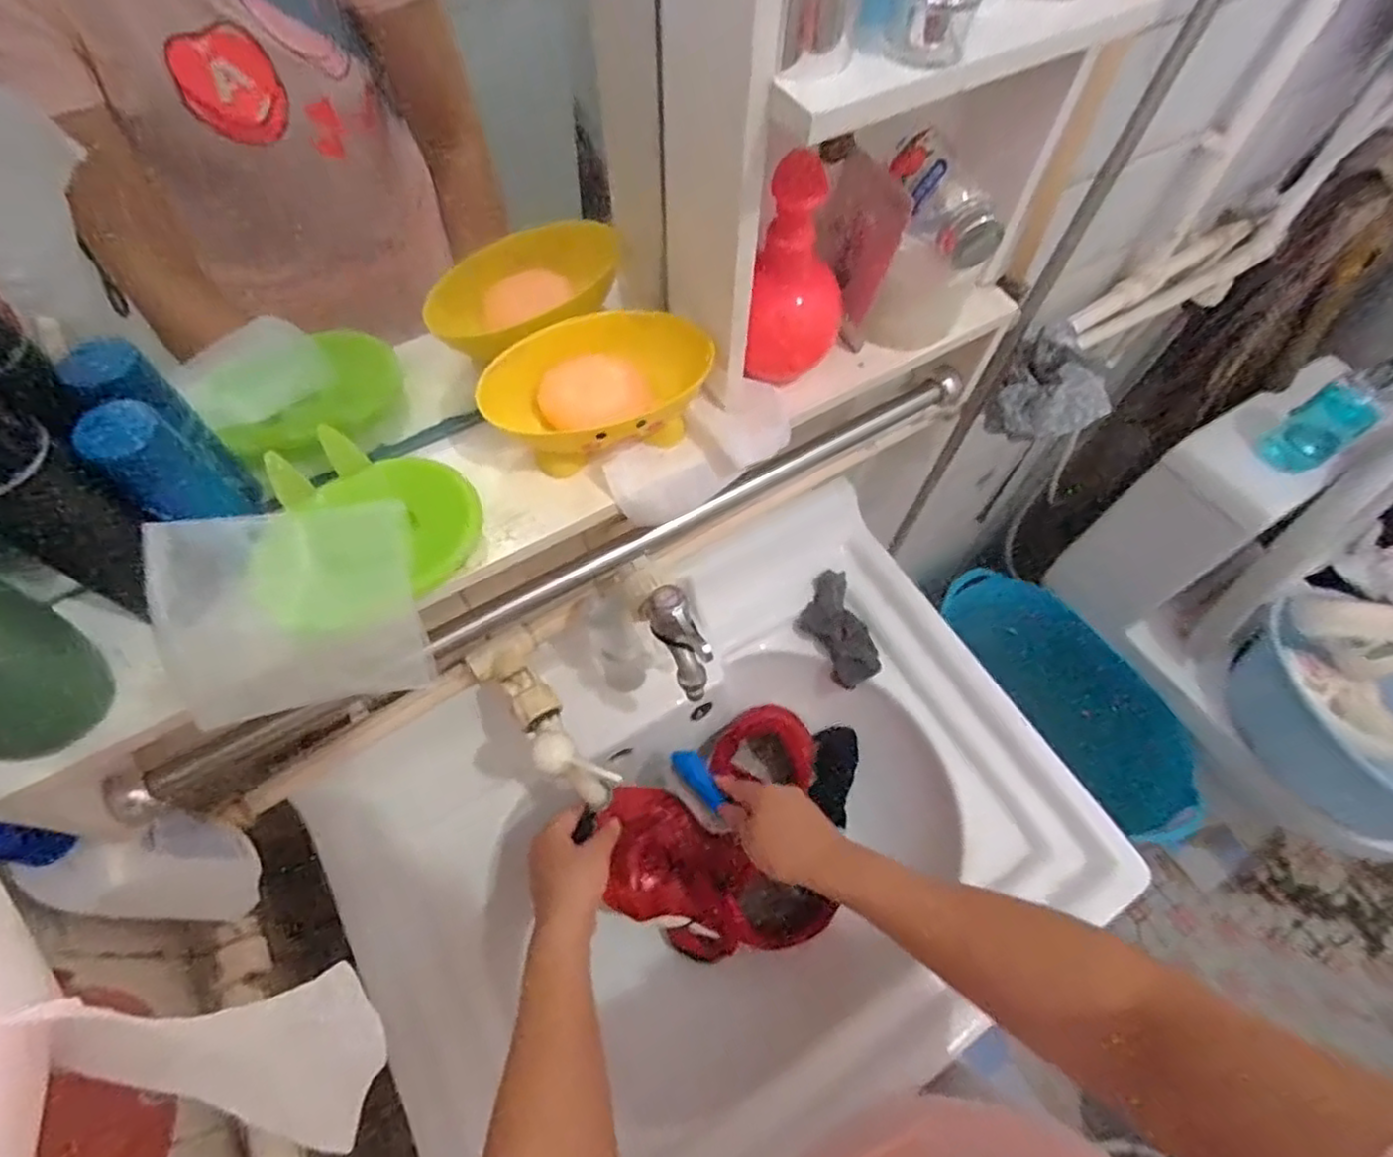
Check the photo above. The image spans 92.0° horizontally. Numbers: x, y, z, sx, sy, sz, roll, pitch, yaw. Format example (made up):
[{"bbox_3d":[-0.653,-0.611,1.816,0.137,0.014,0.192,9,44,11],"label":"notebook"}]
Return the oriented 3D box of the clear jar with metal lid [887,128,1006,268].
[{"bbox_3d":[0.130,-0.202,0.356,0.029,0.023,0.081,-21,76,-12],"label":"clear jar with metal lid"}]

